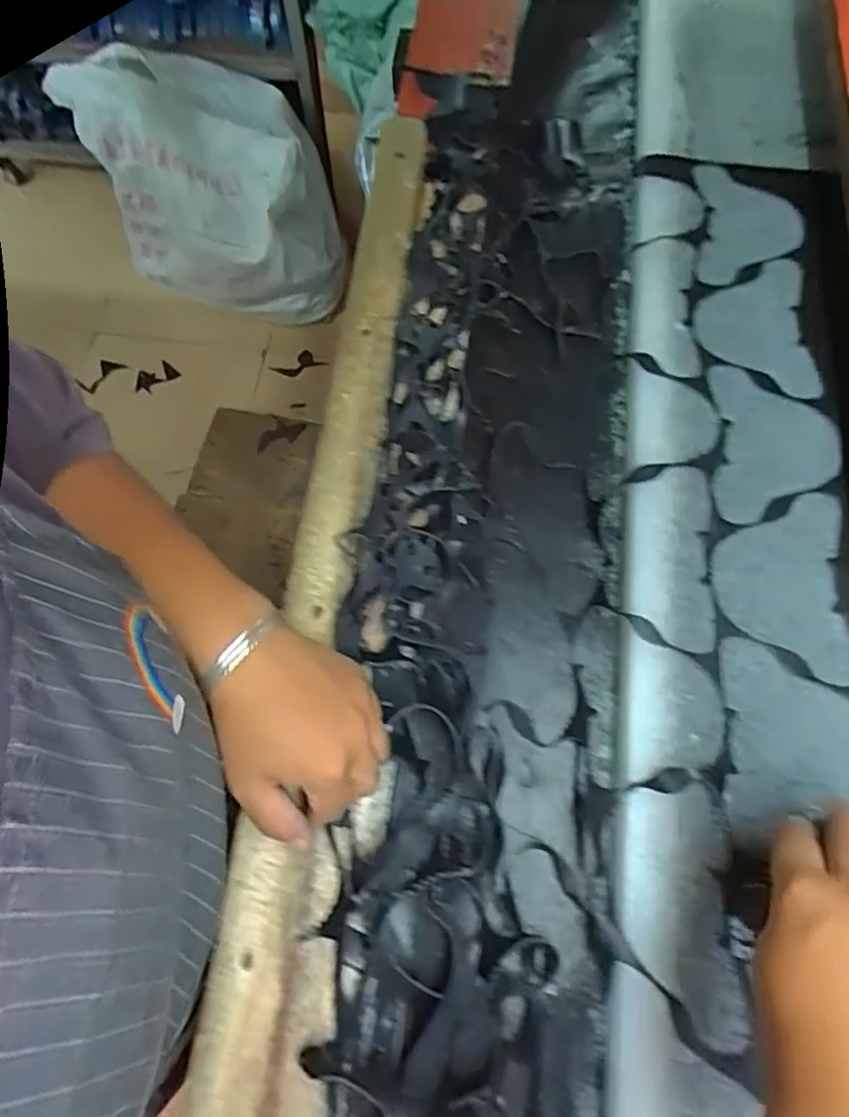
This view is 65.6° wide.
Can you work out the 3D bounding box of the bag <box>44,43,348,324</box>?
[{"bbox_3d":[-0.449,-0.778,1.454,0.483,0.499,0.267,-9,68,-1],"label":"bag"}]

